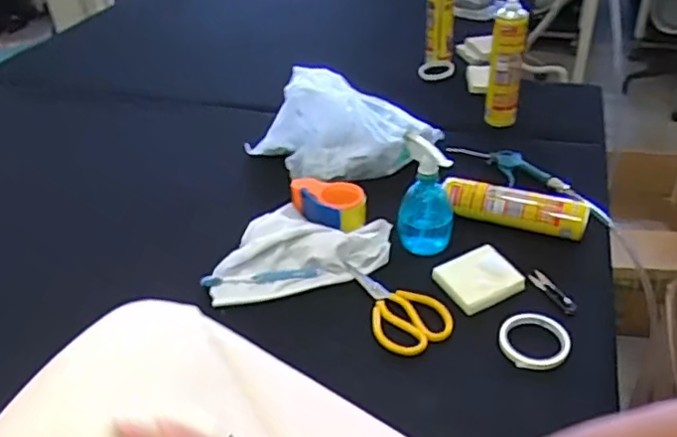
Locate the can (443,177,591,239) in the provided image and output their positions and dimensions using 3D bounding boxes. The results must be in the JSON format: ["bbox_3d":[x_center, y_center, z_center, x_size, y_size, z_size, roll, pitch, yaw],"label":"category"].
[{"bbox_3d":[0.300,-0.015,1.068,0.240,0.064,0.057,9,37,16],"label":"can"}]

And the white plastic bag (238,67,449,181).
[{"bbox_3d":[0.006,-0.202,1.223,0.373,0.157,0.177,3,35,8],"label":"white plastic bag"}]

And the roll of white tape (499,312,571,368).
[{"bbox_3d":[0.275,0.169,0.870,0.095,0.015,0.098,3,35,8],"label":"roll of white tape"}]

